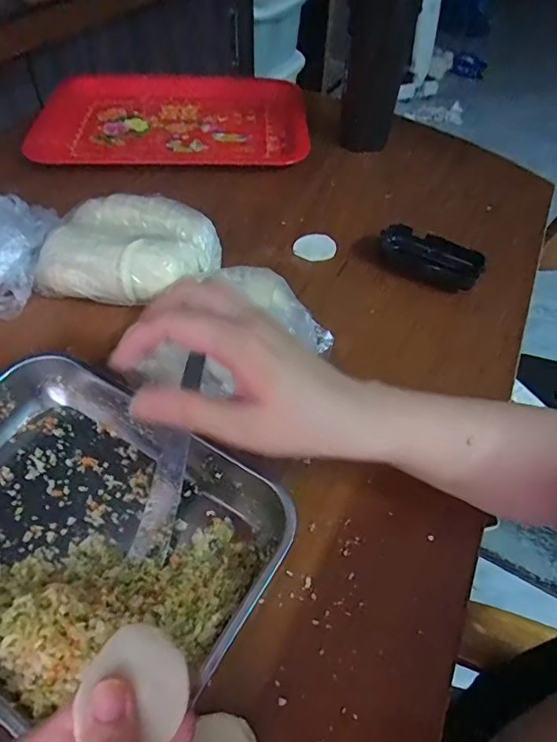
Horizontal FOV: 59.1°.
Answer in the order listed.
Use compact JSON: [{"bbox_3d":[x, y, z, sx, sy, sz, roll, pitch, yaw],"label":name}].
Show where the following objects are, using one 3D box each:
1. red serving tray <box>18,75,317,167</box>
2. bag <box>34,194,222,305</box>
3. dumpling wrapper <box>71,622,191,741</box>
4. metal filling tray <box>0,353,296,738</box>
[{"bbox_3d":[-0.152,-0.380,0.734,0.382,0.036,0.261,0,51,-2],"label":"red serving tray"},{"bbox_3d":[-0.145,-0.116,0.487,0.158,0.063,0.107,9,50,5],"label":"bag"},{"bbox_3d":[-0.059,0.134,0.211,0.044,0.004,0.040,30,52,-9],"label":"dumpling wrapper"},{"bbox_3d":[-0.131,0.098,0.325,0.249,0.046,0.190,27,54,19],"label":"metal filling tray"}]

